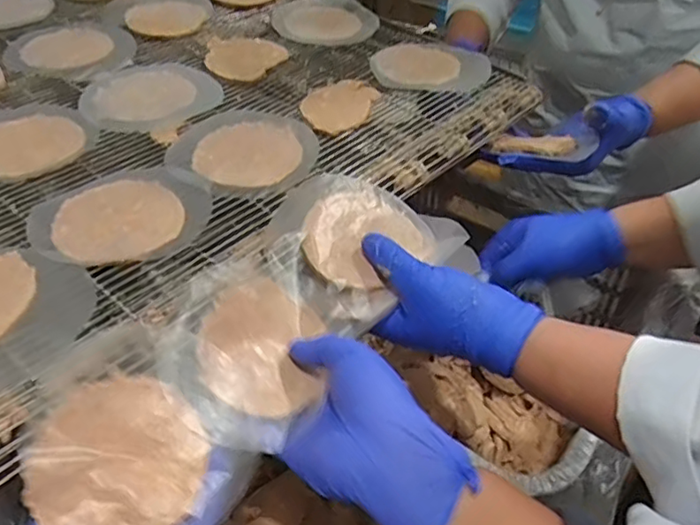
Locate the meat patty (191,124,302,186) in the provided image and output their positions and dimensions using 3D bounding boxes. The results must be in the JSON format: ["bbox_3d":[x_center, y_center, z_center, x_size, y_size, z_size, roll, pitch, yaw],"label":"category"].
[{"bbox_3d":[-0.084,-0.091,0.492,0.085,0.005,0.081,-10,42,-11],"label":"meat patty"}]

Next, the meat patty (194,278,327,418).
[{"bbox_3d":[-0.054,0.053,0.378,0.079,0.009,0.083,12,57,-19],"label":"meat patty"}]

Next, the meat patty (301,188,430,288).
[{"bbox_3d":[0.008,-0.020,0.435,0.087,0.007,0.076,-33,69,-33],"label":"meat patty"}]

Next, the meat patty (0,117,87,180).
[{"bbox_3d":[-0.264,-0.096,0.489,0.085,0.013,0.077,-24,47,-25],"label":"meat patty"}]

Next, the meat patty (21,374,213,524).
[{"bbox_3d":[-0.122,0.106,0.320,0.087,0.007,0.084,-32,84,-33],"label":"meat patty"}]

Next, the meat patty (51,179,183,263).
[{"bbox_3d":[-0.164,-0.031,0.425,0.084,0.008,0.078,-23,46,-23],"label":"meat patty"}]

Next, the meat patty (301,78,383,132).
[{"bbox_3d":[-0.010,-0.147,0.555,0.058,0.013,0.090,14,43,16],"label":"meat patty"}]

